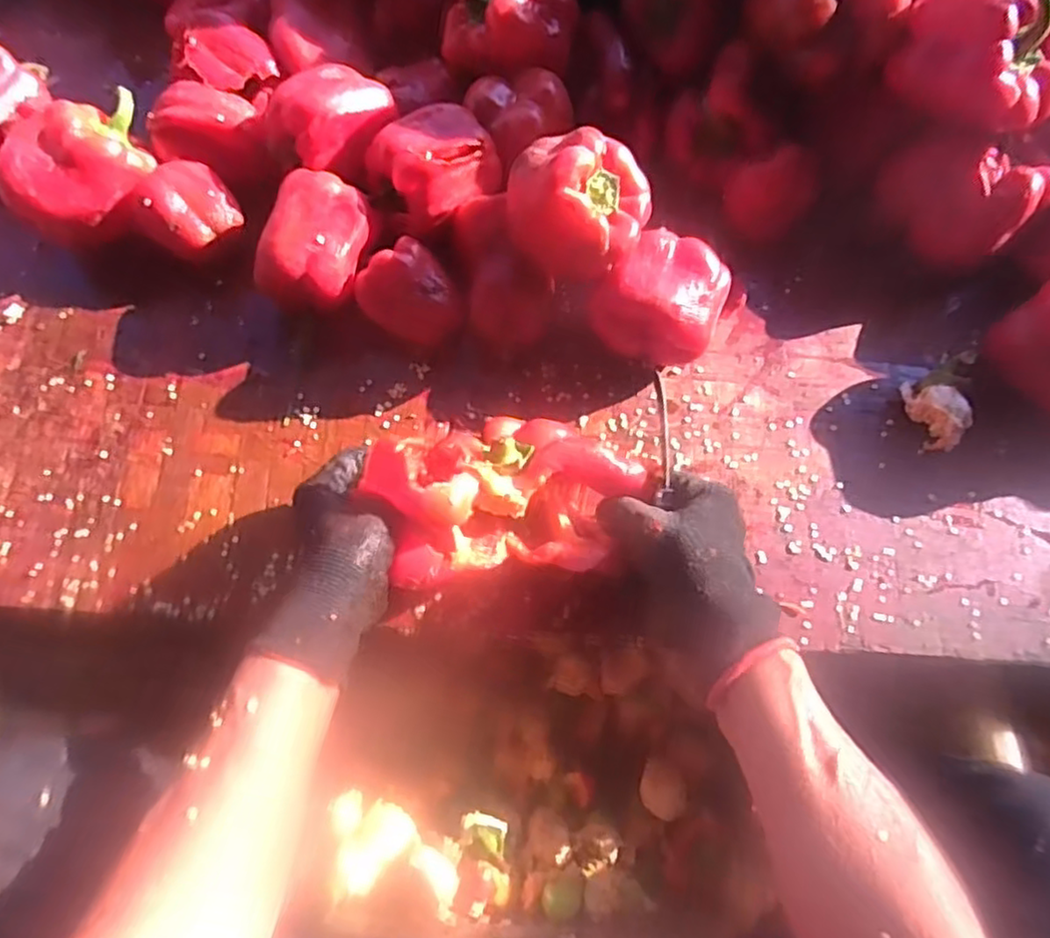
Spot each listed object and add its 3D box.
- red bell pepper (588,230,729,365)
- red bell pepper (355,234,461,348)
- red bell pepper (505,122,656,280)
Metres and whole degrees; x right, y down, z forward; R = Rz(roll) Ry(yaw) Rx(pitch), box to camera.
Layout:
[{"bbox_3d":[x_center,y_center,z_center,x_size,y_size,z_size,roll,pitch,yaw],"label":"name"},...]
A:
[{"bbox_3d":[0.095,-0.114,0.480,0.082,0.076,0.073,26,70,10],"label":"red bell pepper"},{"bbox_3d":[-0.083,-0.121,0.491,0.058,0.060,0.055,0,67,0],"label":"red bell pepper"},{"bbox_3d":[0.034,-0.169,0.440,0.087,0.070,0.074,17,68,7],"label":"red bell pepper"}]

